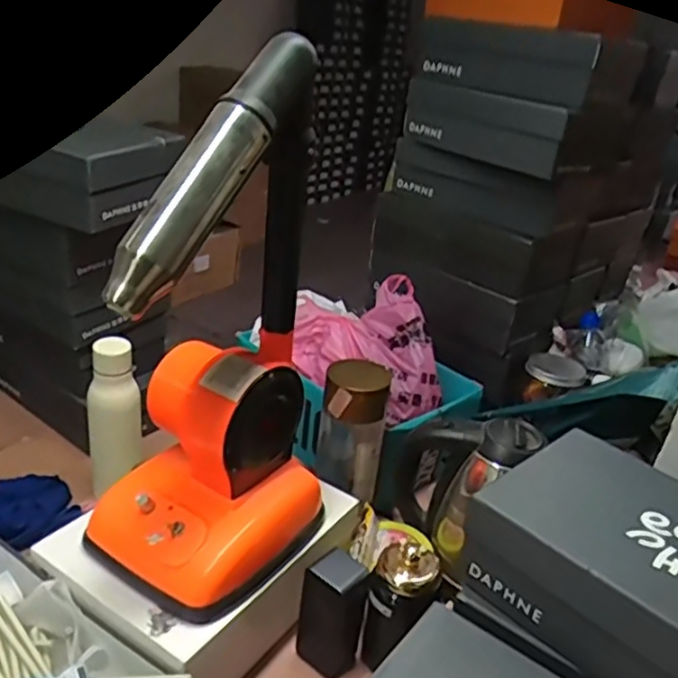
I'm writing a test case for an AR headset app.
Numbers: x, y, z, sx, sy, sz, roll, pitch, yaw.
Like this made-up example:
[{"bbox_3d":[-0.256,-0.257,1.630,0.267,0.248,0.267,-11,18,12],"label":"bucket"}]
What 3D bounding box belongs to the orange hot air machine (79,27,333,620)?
[{"bbox_3d":[-0.123,0.005,0.631,0.190,0.476,0.202,17,28,19],"label":"orange hot air machine"}]

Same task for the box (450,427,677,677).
[{"bbox_3d":[0.270,0.208,0.563,0.173,0.105,0.283,-19,36,-42],"label":"box"}]

